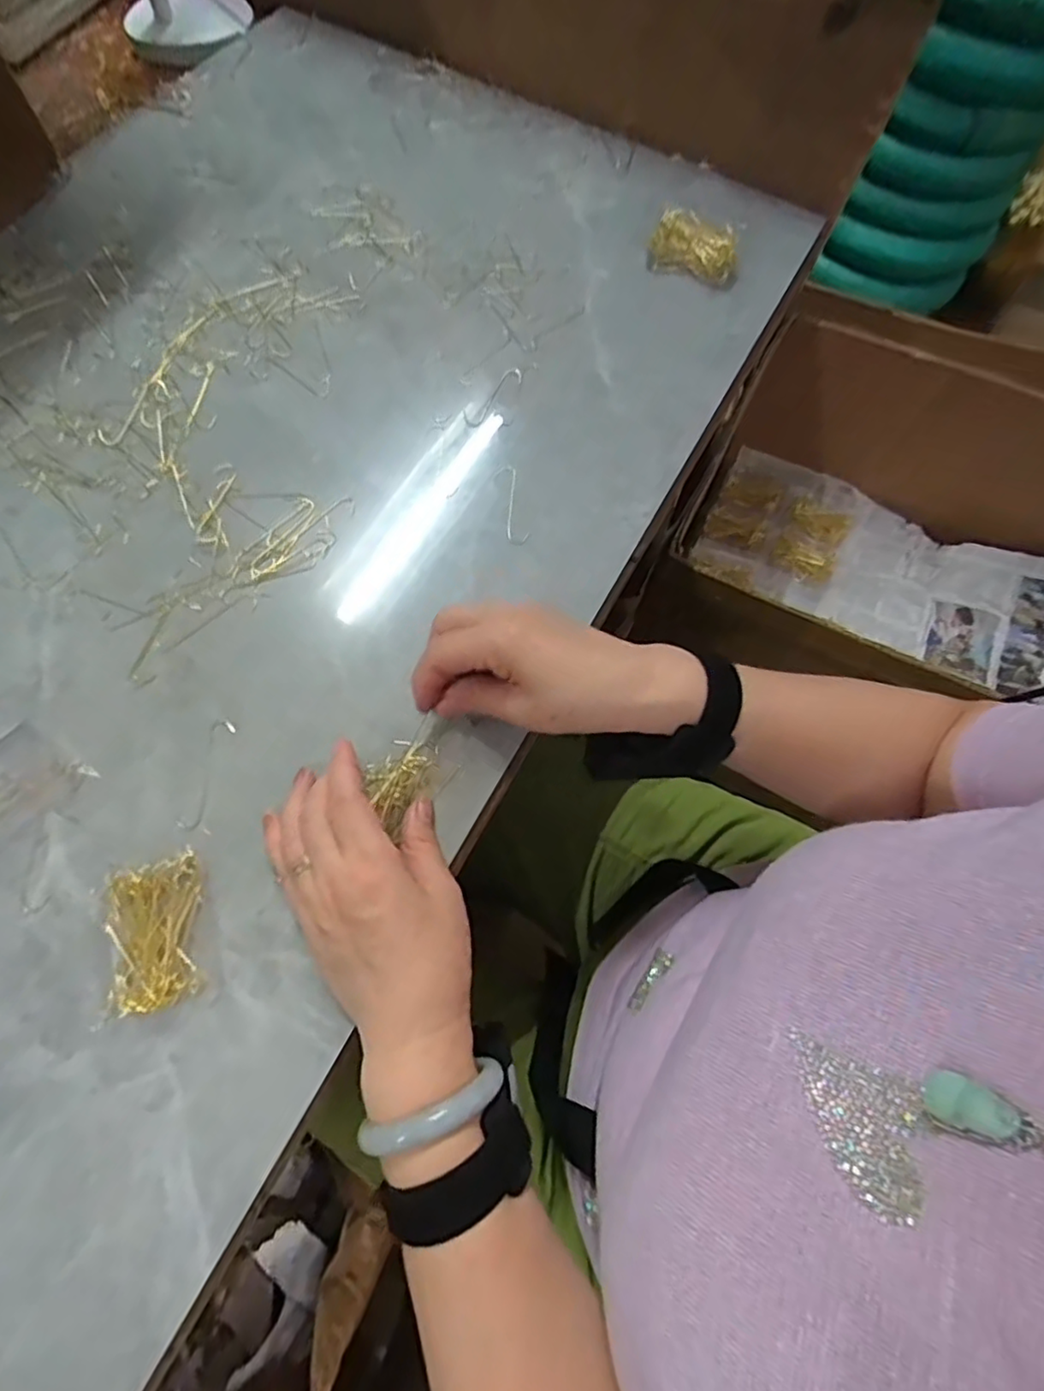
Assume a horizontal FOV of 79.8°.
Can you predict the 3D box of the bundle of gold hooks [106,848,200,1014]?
[{"bbox_3d":[-0.188,0.122,0.322,0.041,0.013,0.071,-9,69,-6],"label":"bundle of gold hooks"}]

